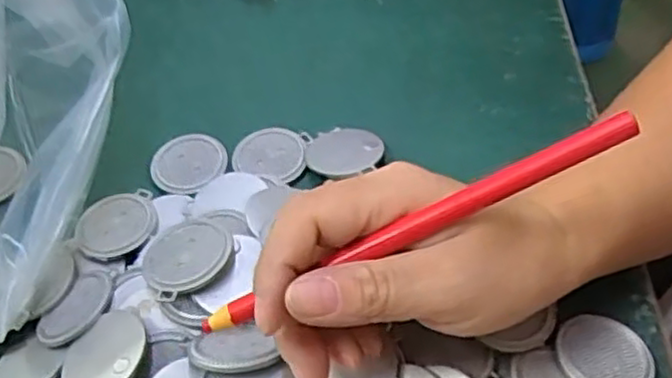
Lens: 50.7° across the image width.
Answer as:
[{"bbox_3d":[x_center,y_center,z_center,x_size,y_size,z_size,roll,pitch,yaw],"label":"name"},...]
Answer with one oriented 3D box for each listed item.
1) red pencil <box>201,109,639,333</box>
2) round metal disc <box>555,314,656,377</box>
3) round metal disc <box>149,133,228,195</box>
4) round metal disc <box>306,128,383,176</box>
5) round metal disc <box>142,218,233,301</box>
[{"bbox_3d":[0.022,0.014,0.241,0.157,0.006,0.008,-27,54,10],"label":"red pencil"},{"bbox_3d":[0.114,0.072,0.302,0.038,0.010,0.037,-2,54,3],"label":"round metal disc"},{"bbox_3d":[-0.080,-0.015,0.384,0.040,0.004,0.040,-2,54,3],"label":"round metal disc"},{"bbox_3d":[0.005,-0.021,0.378,0.040,0.004,0.039,0,42,14],"label":"round metal disc"},{"bbox_3d":[-0.066,0.029,0.314,0.039,0.004,0.037,-6,45,7],"label":"round metal disc"}]

